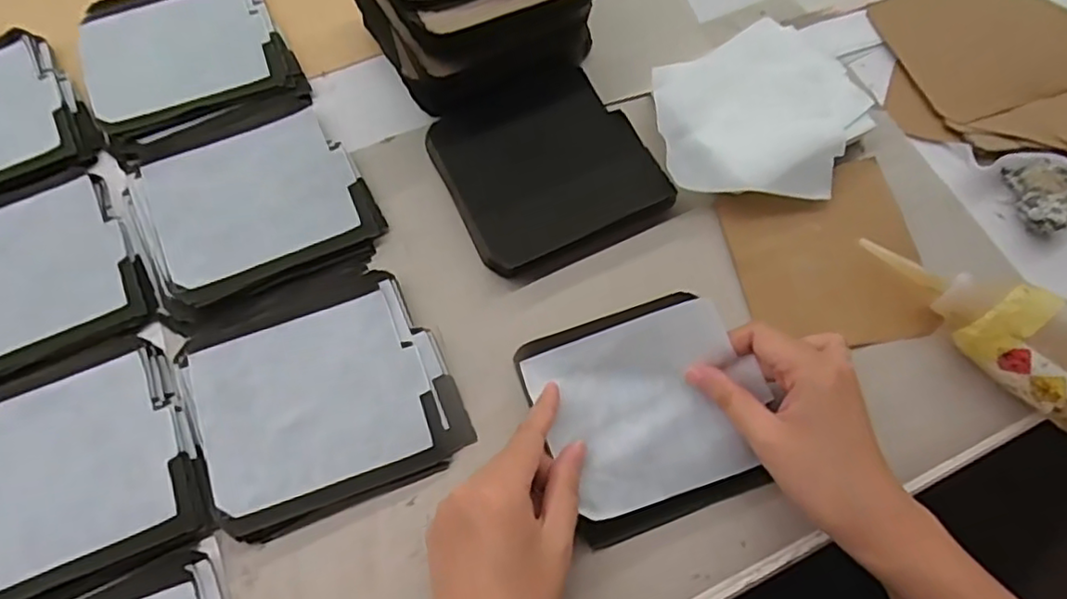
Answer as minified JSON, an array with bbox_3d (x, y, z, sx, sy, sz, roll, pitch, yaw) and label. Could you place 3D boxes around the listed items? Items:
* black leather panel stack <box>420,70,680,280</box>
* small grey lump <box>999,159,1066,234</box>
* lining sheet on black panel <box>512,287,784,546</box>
[{"bbox_3d":[0.008,-0.095,0.452,0.137,0.019,0.129,-25,72,-10],"label":"black leather panel stack"},{"bbox_3d":[0.356,-0.072,0.436,0.028,0.023,0.053,-2,69,-2],"label":"small grey lump"},{"bbox_3d":[0.066,0.064,0.374,0.118,0.035,0.129,-18,71,-8],"label":"lining sheet on black panel"}]

